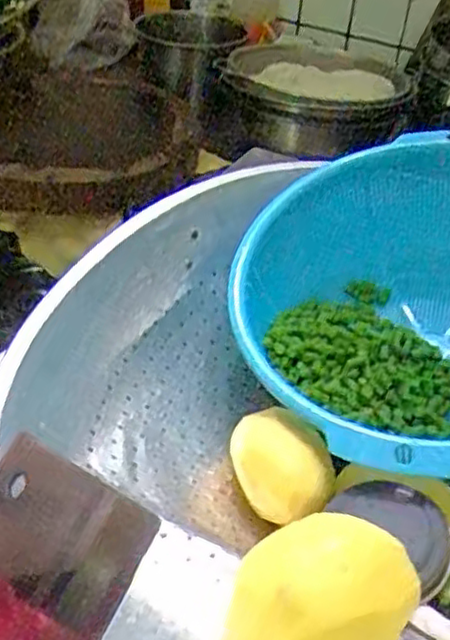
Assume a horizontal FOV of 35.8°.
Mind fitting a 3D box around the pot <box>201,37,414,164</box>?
[{"bbox_3d":[0.128,-0.336,1.073,0.288,0.117,0.288,4,39,-3],"label":"pot"}]

